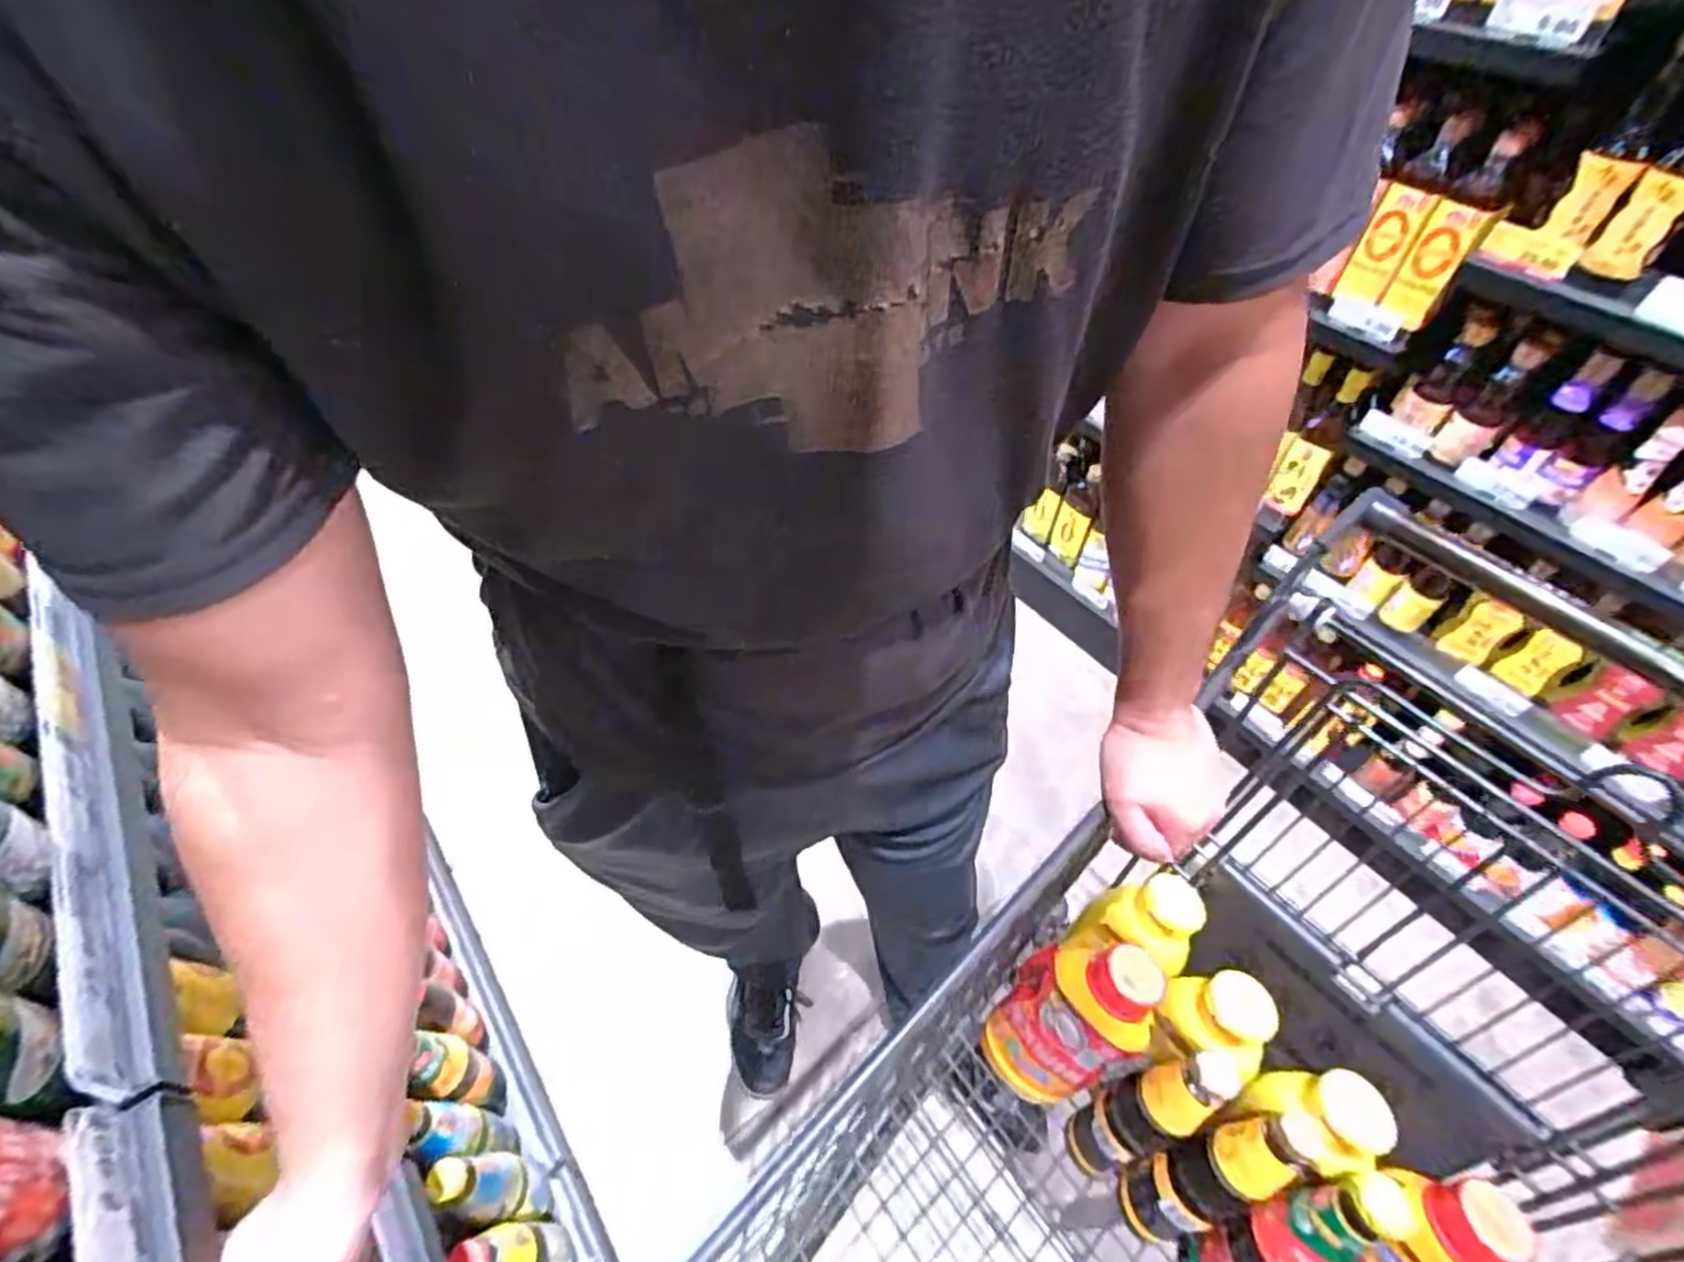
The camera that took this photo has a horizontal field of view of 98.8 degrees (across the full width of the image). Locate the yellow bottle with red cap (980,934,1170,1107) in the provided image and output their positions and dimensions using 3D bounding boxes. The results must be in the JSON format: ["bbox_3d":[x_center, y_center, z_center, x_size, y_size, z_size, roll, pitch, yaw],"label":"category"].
[{"bbox_3d":[0.206,0.357,0.667,0.102,0.229,0.101,2,49,-3],"label":"yellow bottle with red cap"}]

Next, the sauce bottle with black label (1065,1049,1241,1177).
[{"bbox_3d":[0.259,0.417,0.624,0.069,0.232,0.051,-12,51,-14],"label":"sauce bottle with black label"}]

